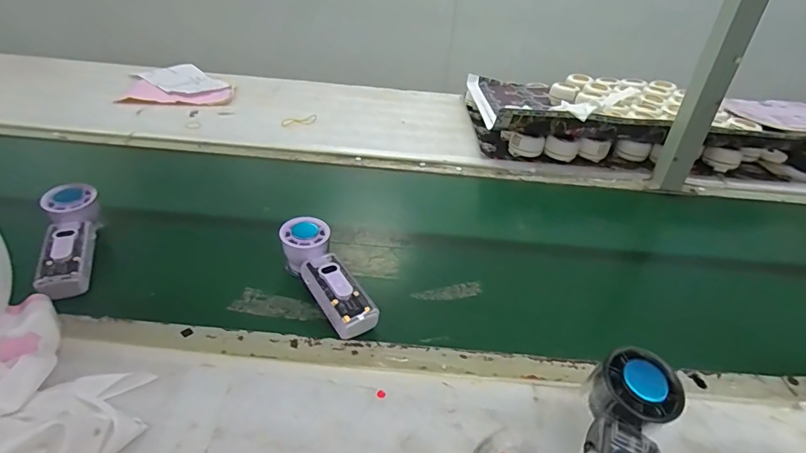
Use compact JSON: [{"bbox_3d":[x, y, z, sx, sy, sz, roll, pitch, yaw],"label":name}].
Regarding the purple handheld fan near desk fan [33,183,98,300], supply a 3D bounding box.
[{"bbox_3d":[-0.382,0.017,0.524,0.049,0.060,0.155,-11,37,-23],"label":"purple handheld fan near desk fan"}]

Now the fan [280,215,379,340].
[{"bbox_3d":[-0.089,0.054,0.518,0.055,0.053,0.159,-15,39,-28],"label":"fan"}]

